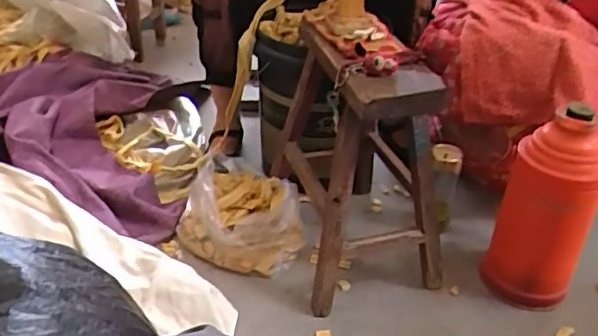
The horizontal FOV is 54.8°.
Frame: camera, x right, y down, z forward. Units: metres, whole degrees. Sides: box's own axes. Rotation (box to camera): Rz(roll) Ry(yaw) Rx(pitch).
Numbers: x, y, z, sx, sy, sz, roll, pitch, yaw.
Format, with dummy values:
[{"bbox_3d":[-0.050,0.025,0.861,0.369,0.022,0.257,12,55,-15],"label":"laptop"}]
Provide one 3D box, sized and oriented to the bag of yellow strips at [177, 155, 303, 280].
[{"bbox_3d":[-0.121,0.091,1.197,0.269,0.115,0.213,23,37,29],"label":"bag of yellow strips"}]

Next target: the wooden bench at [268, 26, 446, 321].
[{"bbox_3d":[0.098,-0.032,1.110,0.248,0.426,0.412,-7,33,-15],"label":"wooden bench"}]

